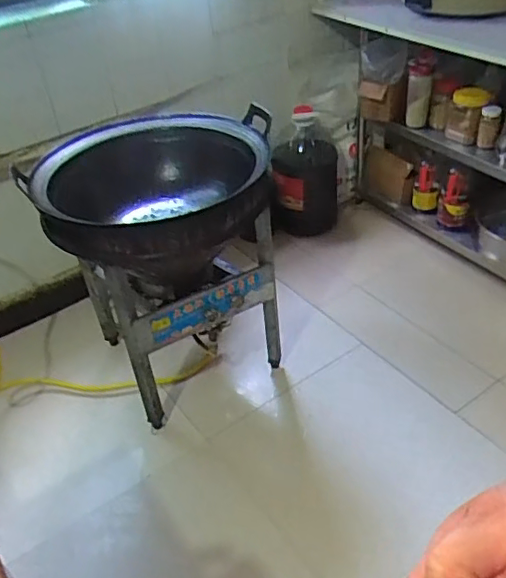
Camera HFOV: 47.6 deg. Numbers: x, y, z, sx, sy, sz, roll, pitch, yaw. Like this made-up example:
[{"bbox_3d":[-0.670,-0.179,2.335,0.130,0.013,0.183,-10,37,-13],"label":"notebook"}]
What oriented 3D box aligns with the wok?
[{"bbox_3d":[-0.250,-0.207,1.389,0.499,0.267,0.495,12,42,21],"label":"wok"}]

